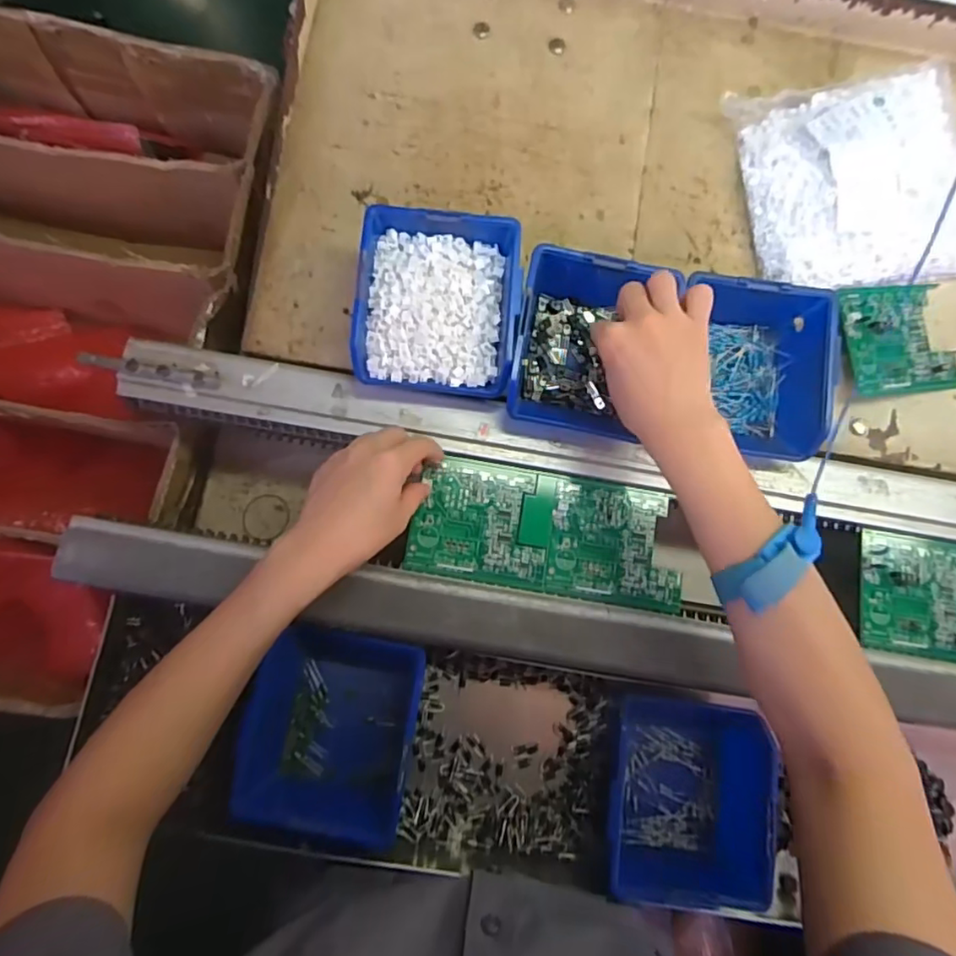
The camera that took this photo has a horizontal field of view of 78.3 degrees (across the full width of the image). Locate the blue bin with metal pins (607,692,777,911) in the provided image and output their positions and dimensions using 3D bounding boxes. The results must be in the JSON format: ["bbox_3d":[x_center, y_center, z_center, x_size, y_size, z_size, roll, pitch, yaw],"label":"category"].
[{"bbox_3d":[0.157,0.251,0.457,0.123,0.064,0.144,5,79,-3],"label":"blue bin with metal pins"}]

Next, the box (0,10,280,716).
[{"bbox_3d":[-0.448,-0.132,0.573,0.398,0.172,0.644,12,79,-1],"label":"box"}]

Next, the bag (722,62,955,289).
[{"bbox_3d":[0.335,-0.258,0.509,0.193,0.033,0.181,-9,80,-5],"label":"bag"}]

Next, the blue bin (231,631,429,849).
[{"bbox_3d":[-0.110,0.192,0.449,0.118,0.070,0.144,10,79,-2],"label":"blue bin"}]

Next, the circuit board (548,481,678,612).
[{"bbox_3d":[0.112,0.053,0.476,0.108,0.005,0.094,9,79,-2],"label":"circuit board"}]

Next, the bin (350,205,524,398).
[{"bbox_3d":[-0.031,-0.133,0.462,0.120,0.056,0.130,4,79,-3],"label":"bin"}]

